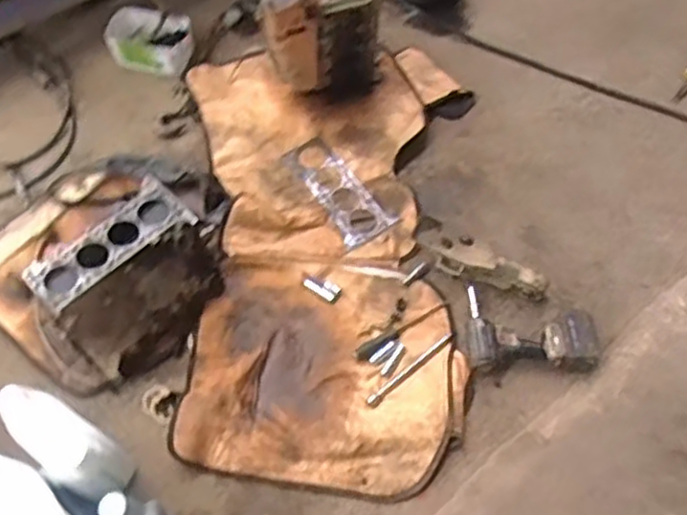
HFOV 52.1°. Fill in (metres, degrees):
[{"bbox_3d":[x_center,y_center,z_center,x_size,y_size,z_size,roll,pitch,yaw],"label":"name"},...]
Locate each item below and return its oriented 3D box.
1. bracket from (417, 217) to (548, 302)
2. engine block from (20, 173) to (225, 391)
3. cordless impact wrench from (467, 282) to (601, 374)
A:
[{"bbox_3d":[0.304,0.020,1.605,0.319,0.066,0.108,33,66,15],"label":"bracket"},{"bbox_3d":[-0.436,0.053,1.496,0.241,0.230,0.391,41,68,18],"label":"engine block"},{"bbox_3d":[0.412,0.169,1.538,0.290,0.078,0.187,10,62,4],"label":"cordless impact wrench"}]

